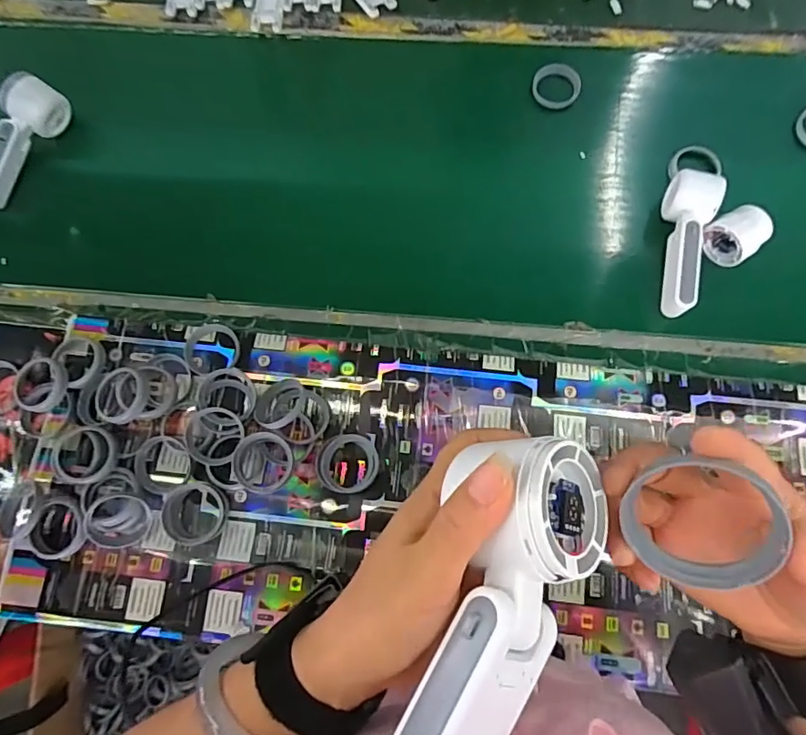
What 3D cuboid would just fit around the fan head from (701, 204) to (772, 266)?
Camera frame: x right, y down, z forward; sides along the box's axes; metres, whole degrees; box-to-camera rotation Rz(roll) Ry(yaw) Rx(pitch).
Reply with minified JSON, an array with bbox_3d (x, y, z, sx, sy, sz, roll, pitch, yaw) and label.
[{"bbox_3d":[0.378,-0.151,0.584,0.047,0.049,0.053,-39,77,-8],"label":"fan head"}]

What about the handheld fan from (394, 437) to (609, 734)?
[{"bbox_3d":[0.030,0.102,0.199,0.065,0.044,0.158,24,83,8],"label":"handheld fan"}]

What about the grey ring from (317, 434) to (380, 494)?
[{"bbox_3d":[-0.057,0.099,0.533,0.062,0.011,0.061,0,75,2],"label":"grey ring"}]

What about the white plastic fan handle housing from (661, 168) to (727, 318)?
[{"bbox_3d":[0.324,-0.141,0.583,0.051,0.038,0.165,9,76,4],"label":"white plastic fan handle housing"}]

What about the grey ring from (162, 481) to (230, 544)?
[{"bbox_3d":[-0.210,0.149,0.526,0.063,0.015,0.061,0,75,2],"label":"grey ring"}]

